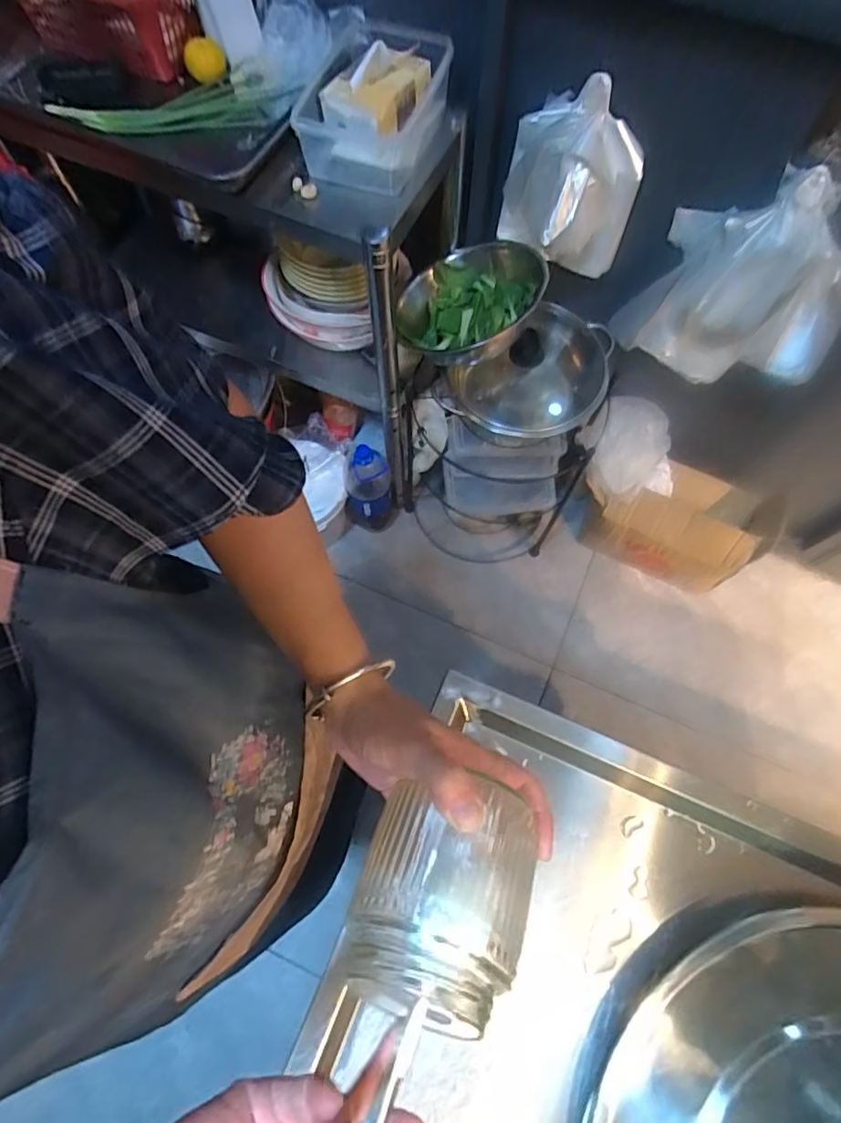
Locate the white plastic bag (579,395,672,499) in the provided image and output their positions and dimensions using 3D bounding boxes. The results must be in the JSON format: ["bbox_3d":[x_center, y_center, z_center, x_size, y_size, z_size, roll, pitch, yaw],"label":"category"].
[{"bbox_3d":[0.417,-0.227,1.129,0.193,0.147,0.168,-10,70,-4],"label":"white plastic bag"}]

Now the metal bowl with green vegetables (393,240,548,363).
[{"bbox_3d":[0.077,-0.414,0.923,0.216,0.106,0.215,16,68,10],"label":"metal bowl with green vegetables"}]

